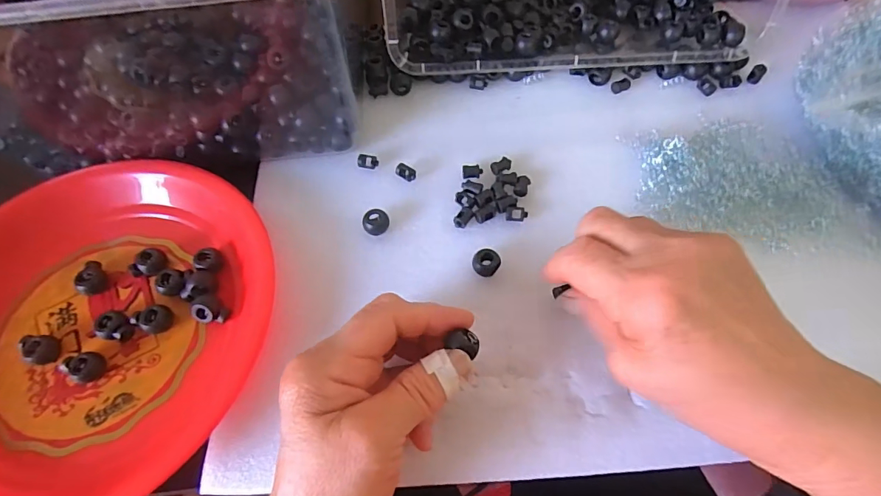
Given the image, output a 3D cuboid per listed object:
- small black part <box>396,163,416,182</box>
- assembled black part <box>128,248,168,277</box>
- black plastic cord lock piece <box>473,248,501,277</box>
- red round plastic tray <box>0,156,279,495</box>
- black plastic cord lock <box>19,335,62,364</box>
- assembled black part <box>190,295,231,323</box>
[{"bbox_3d":[-0.025,-0.055,0.330,0.015,0.007,0.009,24,66,14],"label":"small black part"},{"bbox_3d":[-0.192,0.010,0.298,0.016,0.013,0.021,16,64,10],"label":"assembled black part"},{"bbox_3d":[0.030,0.010,0.291,0.017,0.012,0.015,11,64,8],"label":"black plastic cord lock piece"},{"bbox_3d":[-0.216,0.044,0.275,0.227,0.051,0.228,-1,63,2],"label":"red round plastic tray"},{"bbox_3d":[-0.243,0.061,0.276,0.020,0.011,0.016,16,64,10],"label":"black plastic cord lock"},{"bbox_3d":[-0.143,0.038,0.280,0.020,0.012,0.016,29,67,16],"label":"assembled black part"}]

